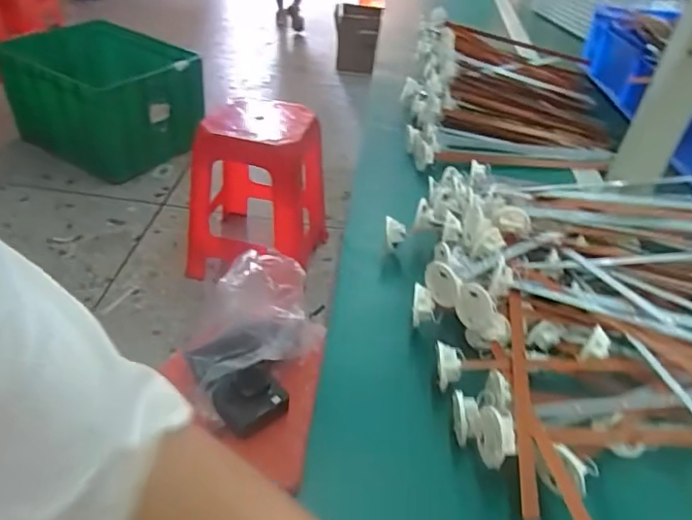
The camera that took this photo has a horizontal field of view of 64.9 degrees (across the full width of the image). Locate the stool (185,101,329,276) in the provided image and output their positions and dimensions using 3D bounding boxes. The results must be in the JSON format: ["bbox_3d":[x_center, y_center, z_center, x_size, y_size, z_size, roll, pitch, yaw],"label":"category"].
[{"bbox_3d":[-0.255,-0.213,1.629,0.373,0.475,0.420,8,38,2],"label":"stool"}]

